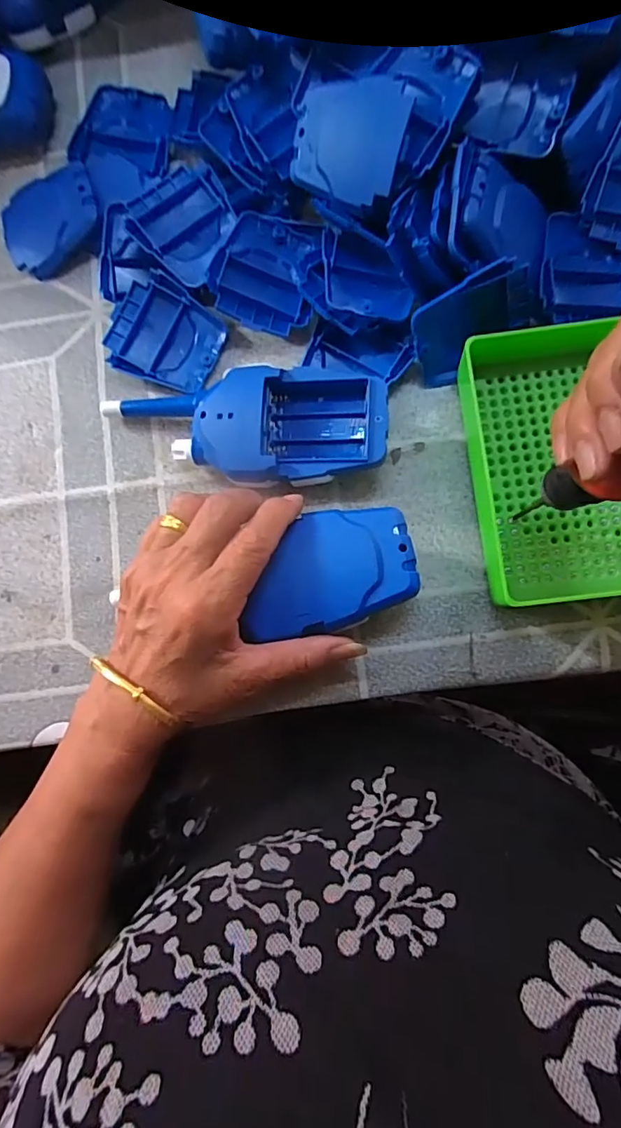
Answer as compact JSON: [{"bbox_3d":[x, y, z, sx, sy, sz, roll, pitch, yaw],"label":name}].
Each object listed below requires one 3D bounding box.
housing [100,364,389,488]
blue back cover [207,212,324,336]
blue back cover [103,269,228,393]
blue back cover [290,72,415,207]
[{"bbox_3d":[-0.036,-0.074,0.296,0.152,0.033,0.062,-3,85,3],"label":"housing"},{"bbox_3d":[-0.024,-0.170,0.302,0.056,0.013,0.068,15,82,-14],"label":"blue back cover"},{"bbox_3d":[-0.086,-0.135,0.313,0.063,0.016,0.057,26,87,5],"label":"blue back cover"},{"bbox_3d":[0.020,-0.222,0.275,0.061,0.004,0.051,25,118,17],"label":"blue back cover"}]

